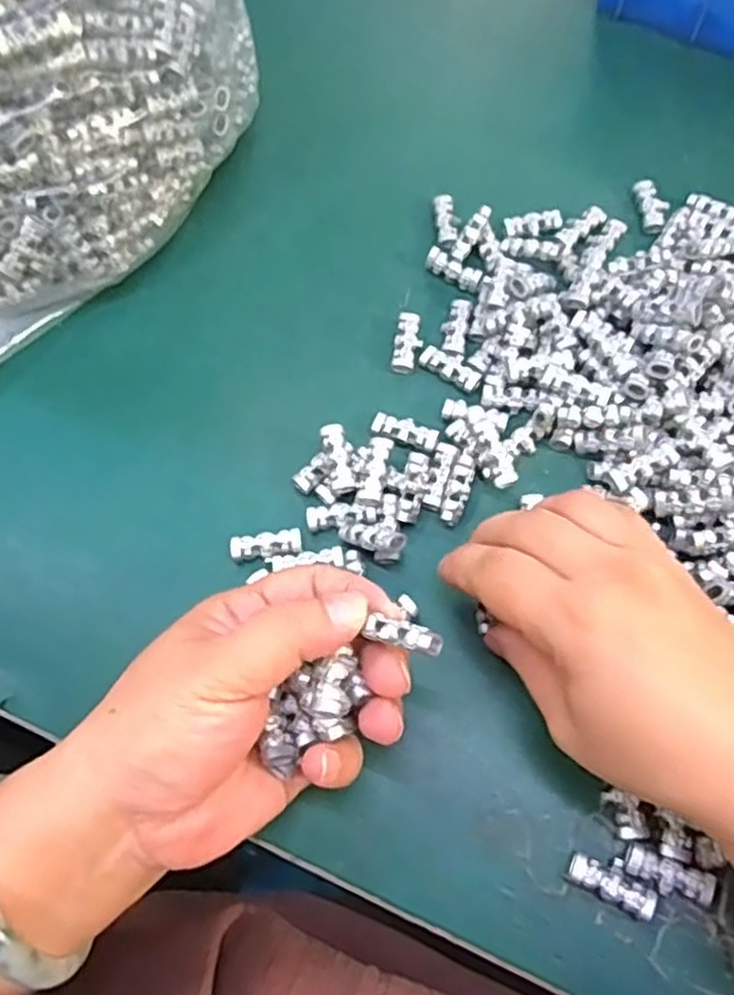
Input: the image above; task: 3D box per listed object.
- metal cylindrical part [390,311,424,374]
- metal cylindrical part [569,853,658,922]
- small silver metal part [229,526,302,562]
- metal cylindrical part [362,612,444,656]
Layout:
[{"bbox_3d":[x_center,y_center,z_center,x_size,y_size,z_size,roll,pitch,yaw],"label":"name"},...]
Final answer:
[{"bbox_3d":[0.020,-0.074,0.352,0.012,0.007,0.031,9,68,5],"label":"metal cylindrical part"},{"bbox_3d":[0.088,0.137,0.262,0.030,0.007,0.014,27,71,12],"label":"metal cylindrical part"},{"bbox_3d":[-0.042,0.021,0.314,0.029,0.009,0.010,-6,68,-1],"label":"small silver metal part"},{"bbox_3d":[0.012,0.044,0.235,0.023,0.006,0.009,16,69,17],"label":"metal cylindrical part"}]

